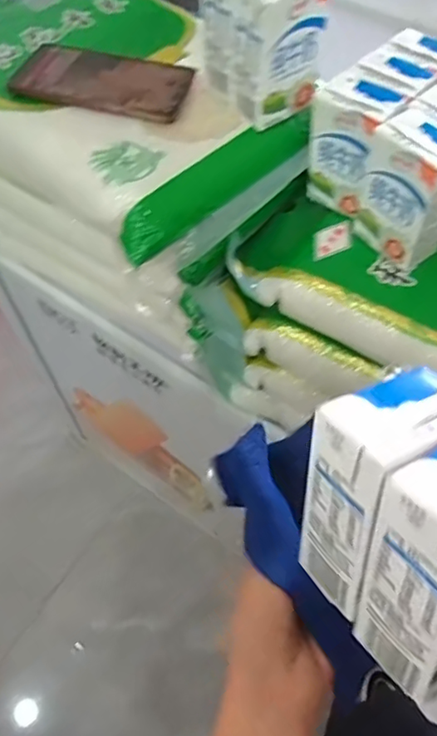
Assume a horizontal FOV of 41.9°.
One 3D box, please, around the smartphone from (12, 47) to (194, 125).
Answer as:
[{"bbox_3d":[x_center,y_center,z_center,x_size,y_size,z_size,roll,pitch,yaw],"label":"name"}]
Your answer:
[{"bbox_3d":[-0.109,-0.269,0.533,0.165,0.009,0.077,13,60,9],"label":"smartphone"}]

